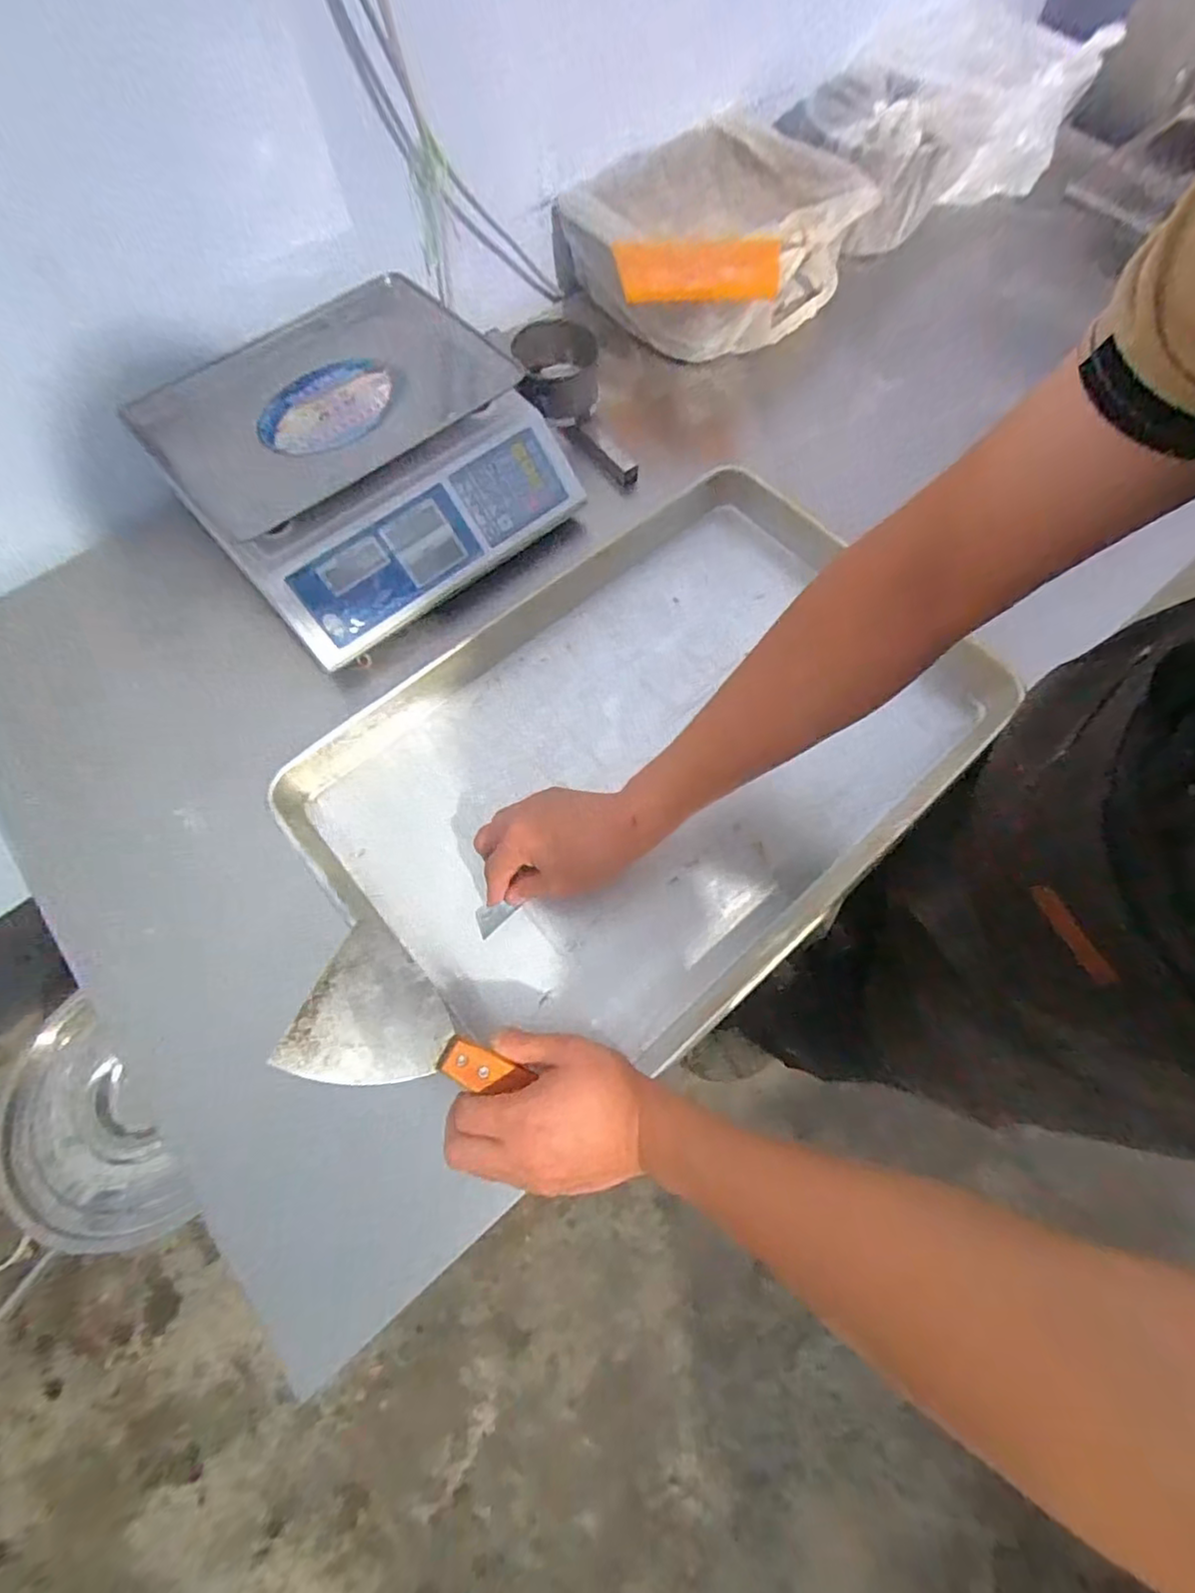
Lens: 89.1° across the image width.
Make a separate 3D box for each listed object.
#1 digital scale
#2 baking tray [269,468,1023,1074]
[{"bbox_3d":[-0.240,-0.350,0.630,0.341,0.100,0.316,-41,74,-14],"label":"digital scale"},{"bbox_3d":[0.055,-0.050,0.576,0.594,0.056,0.416,-38,71,-15],"label":"baking tray"}]

